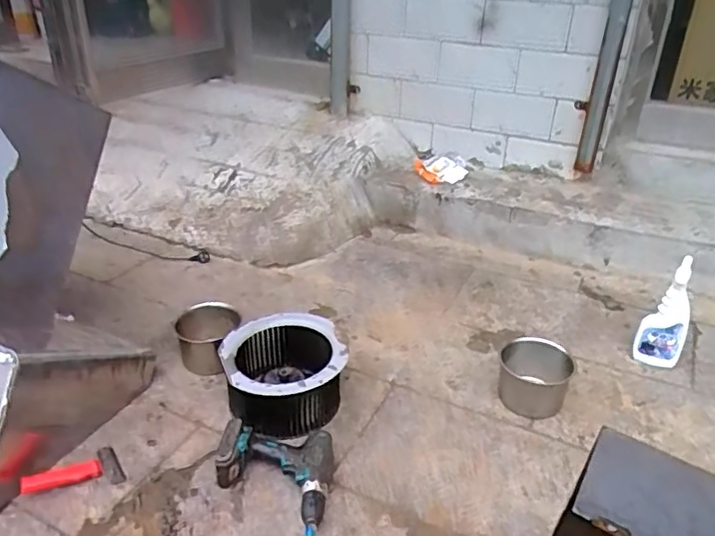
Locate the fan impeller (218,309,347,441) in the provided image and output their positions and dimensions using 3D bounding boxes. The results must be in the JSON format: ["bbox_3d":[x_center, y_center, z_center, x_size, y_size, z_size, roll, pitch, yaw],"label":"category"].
[{"bbox_3d":[-0.153,0.214,1.224,0.237,0.133,0.255,1,29,0],"label":"fan impeller"}]

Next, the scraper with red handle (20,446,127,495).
[{"bbox_3d":[-0.513,0.374,1.060,0.167,0.026,0.088,0,25,-45],"label":"scraper with red handle"}]

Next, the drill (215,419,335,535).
[{"bbox_3d":[-0.152,0.375,1.028,0.203,0.073,0.237,4,29,5],"label":"drill"}]

